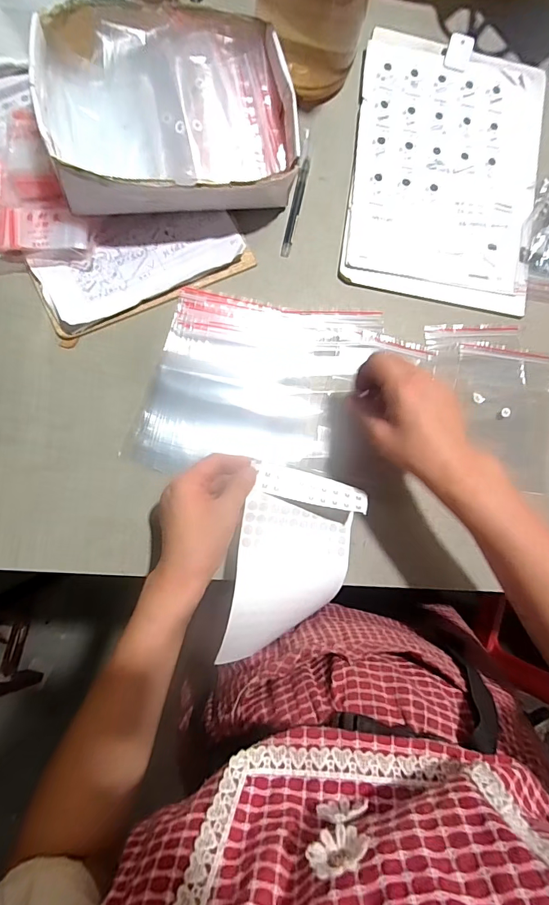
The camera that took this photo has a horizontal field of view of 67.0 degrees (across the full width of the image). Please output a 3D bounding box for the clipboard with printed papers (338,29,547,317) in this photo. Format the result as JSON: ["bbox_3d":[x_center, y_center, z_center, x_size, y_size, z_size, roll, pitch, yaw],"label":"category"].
[{"bbox_3d":[0.207,-0.340,0.496,0.228,0.007,0.325,9,84,-6],"label":"clipboard with printed papers"}]

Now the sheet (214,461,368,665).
[{"bbox_3d":[0.021,0.111,0.414,0.115,0.036,0.182,10,84,-6],"label":"sheet"}]

